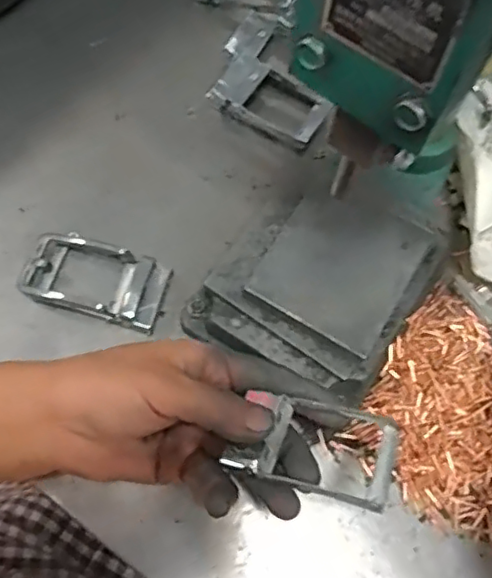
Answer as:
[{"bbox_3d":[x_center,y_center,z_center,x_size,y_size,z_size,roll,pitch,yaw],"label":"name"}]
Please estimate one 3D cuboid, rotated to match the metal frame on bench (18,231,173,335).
[{"bbox_3d":[-0.085,-0.005,0.346,0.080,0.013,0.044,16,70,6],"label":"metal frame on bench"}]

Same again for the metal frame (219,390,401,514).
[{"bbox_3d":[0.033,0.071,0.268,0.067,0.008,0.043,9,56,16],"label":"metal frame"}]

